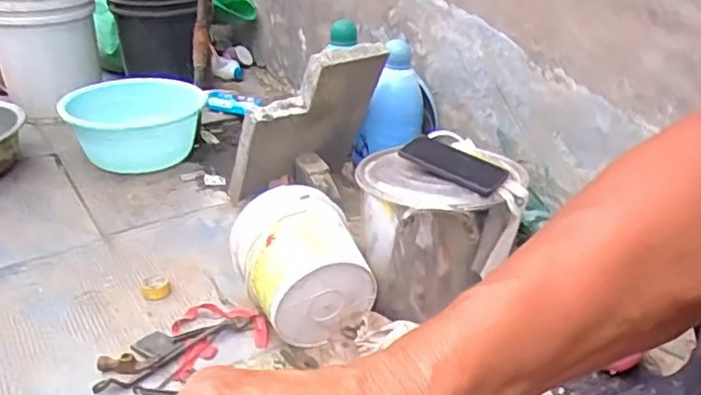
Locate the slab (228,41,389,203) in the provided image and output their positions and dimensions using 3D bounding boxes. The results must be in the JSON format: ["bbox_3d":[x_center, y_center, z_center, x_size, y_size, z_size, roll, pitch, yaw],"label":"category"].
[{"bbox_3d":[-0.090,-0.160,1.374,0.318,0.392,0.031,-14,58,-32],"label":"slab"}]

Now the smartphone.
[{"bbox_3d":[0.166,-0.054,1.014,0.165,0.011,0.094,31,46,24],"label":"smartphone"}]

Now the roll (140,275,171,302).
[{"bbox_3d":[-0.350,0.158,1.132,0.050,0.032,0.054,-9,29,-17],"label":"roll"}]

